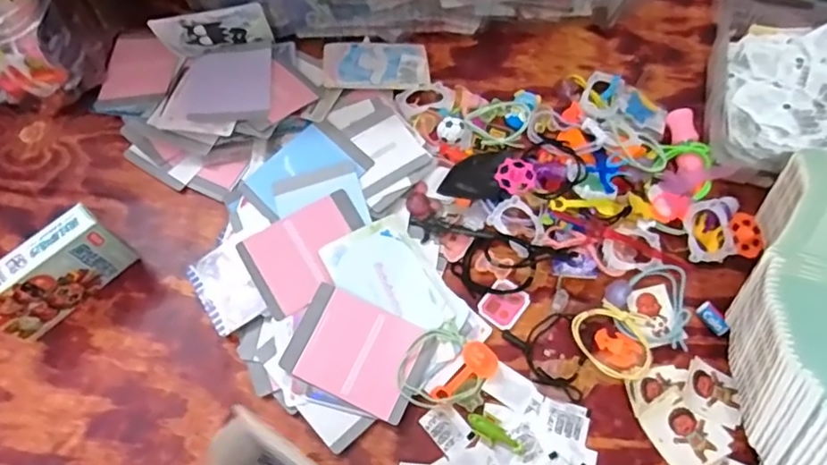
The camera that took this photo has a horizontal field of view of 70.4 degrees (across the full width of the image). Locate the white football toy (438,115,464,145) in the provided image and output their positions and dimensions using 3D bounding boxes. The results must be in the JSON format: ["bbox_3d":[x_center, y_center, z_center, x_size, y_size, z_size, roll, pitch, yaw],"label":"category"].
[{"bbox_3d":[0.029,-0.077,0.453,0.020,0.021,0.016,9,67,6],"label":"white football toy"}]

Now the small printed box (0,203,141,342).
[{"bbox_3d":[-0.243,0.030,0.399,0.090,0.067,0.021,-42,71,-15],"label":"small printed box"}]

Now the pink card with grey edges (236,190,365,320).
[{"bbox_3d":[-0.073,0.013,0.413,0.087,0.006,0.061,-29,69,-11],"label":"pink card with grey edges"}]

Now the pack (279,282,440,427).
[{"bbox_3d":[-0.036,0.079,0.390,0.088,0.004,0.063,25,74,8],"label":"pack"}]

